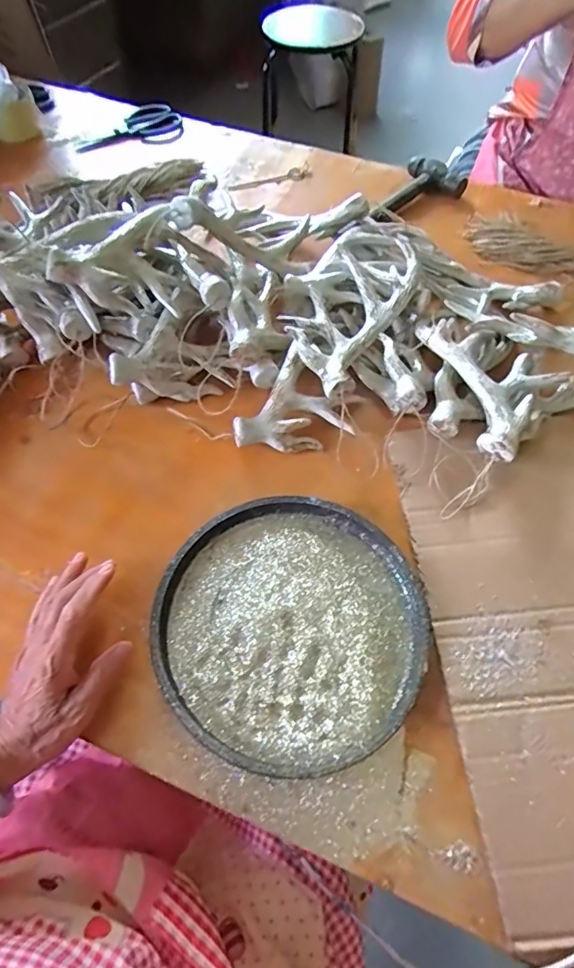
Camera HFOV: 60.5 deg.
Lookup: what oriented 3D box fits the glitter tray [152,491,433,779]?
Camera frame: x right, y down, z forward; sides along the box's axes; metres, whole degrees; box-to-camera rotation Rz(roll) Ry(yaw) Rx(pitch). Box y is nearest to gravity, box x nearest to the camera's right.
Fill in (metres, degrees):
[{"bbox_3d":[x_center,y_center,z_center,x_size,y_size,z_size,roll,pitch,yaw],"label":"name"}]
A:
[{"bbox_3d":[0.004,0.119,0.431,0.221,0.021,0.225,-33,67,-18],"label":"glitter tray"}]

